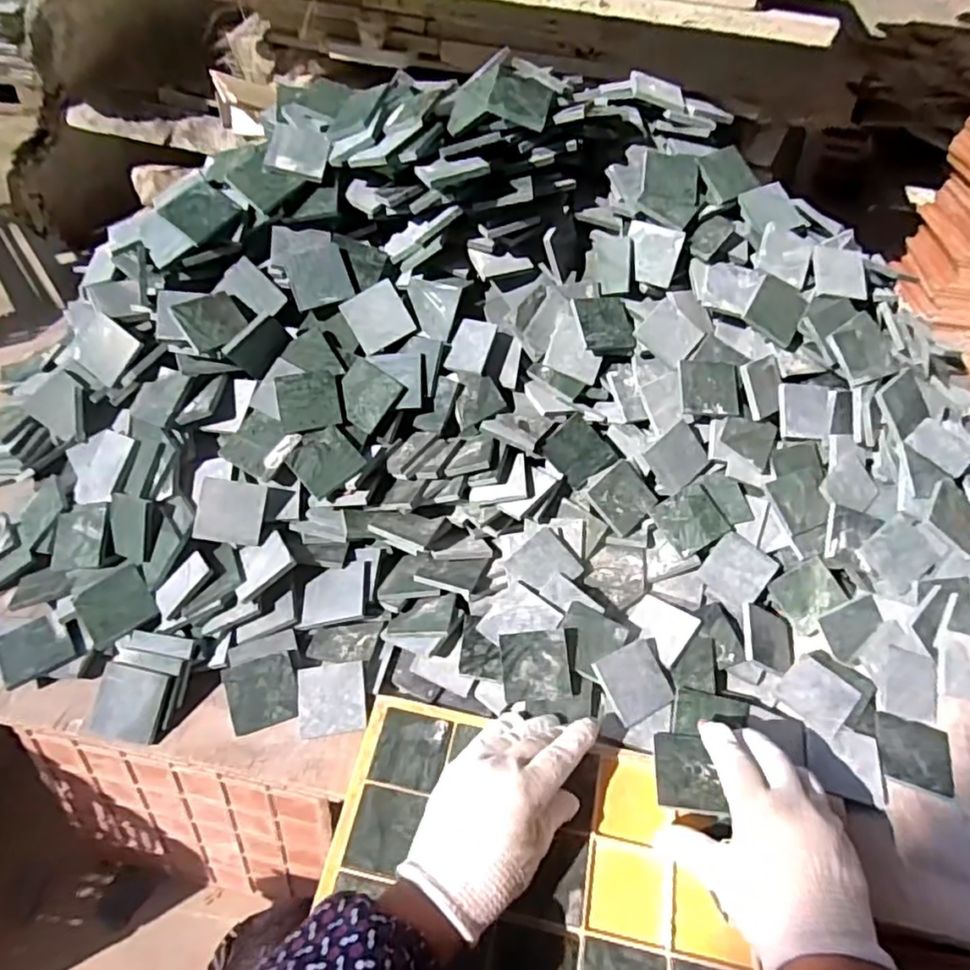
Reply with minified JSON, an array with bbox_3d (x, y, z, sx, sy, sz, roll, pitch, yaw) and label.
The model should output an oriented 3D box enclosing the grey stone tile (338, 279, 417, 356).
[{"bbox_3d":[-0.094,-0.147,0.551,0.050,0.050,0.004,-29,10,0],"label":"grey stone tile"}]

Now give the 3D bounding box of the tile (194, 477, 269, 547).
[{"bbox_3d":[-0.207,0.023,0.509,0.050,0.050,0.009,10,7,-18],"label":"tile"}]

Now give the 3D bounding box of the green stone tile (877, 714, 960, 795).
[{"bbox_3d":[0.325,0.201,0.470,0.056,0.007,0.051,14,48,9],"label":"green stone tile"}]

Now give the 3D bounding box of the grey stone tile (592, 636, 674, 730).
[{"bbox_3d":[0.115,0.150,0.480,0.053,0.004,0.051,-19,76,-20],"label":"grey stone tile"}]

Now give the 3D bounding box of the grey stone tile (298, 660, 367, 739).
[{"bbox_3d":[-0.116,0.162,0.477,0.050,0.004,0.052,-9,66,-2],"label":"grey stone tile"}]

